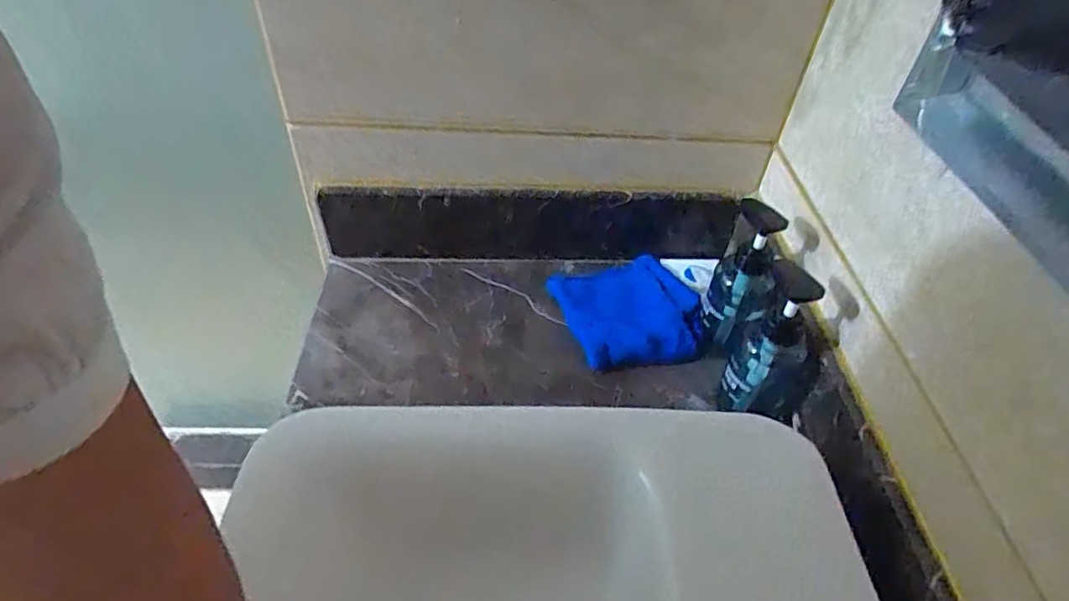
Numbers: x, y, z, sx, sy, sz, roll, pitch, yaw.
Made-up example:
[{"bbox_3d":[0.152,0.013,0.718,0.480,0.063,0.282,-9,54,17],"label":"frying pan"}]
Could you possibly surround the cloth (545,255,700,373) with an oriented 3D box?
[{"bbox_3d":[0.112,0.008,0.692,0.152,0.043,0.171,-16,48,-20],"label":"cloth"}]

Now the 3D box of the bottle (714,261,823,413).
[{"bbox_3d":[0.220,0.033,0.566,0.049,0.161,0.069,23,47,17],"label":"bottle"}]

